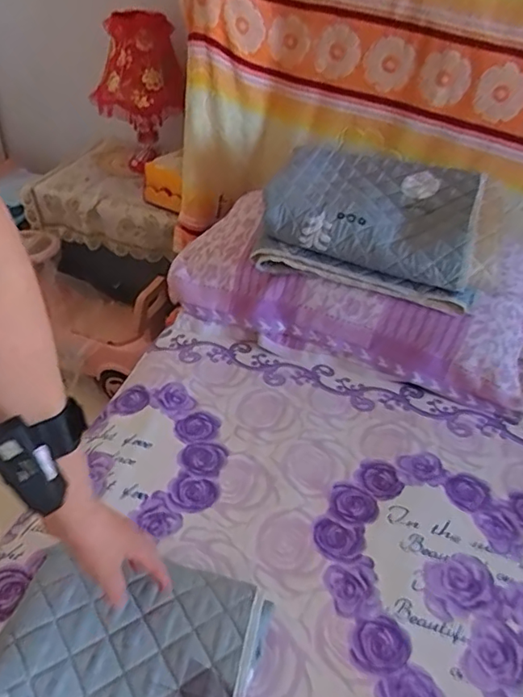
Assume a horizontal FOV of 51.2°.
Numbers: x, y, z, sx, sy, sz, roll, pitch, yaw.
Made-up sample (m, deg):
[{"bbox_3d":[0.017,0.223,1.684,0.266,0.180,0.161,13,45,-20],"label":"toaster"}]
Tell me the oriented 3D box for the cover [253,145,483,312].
[{"bbox_3d":[0.192,-0.242,0.954,0.332,0.142,0.273,14,42,10],"label":"cover"}]

